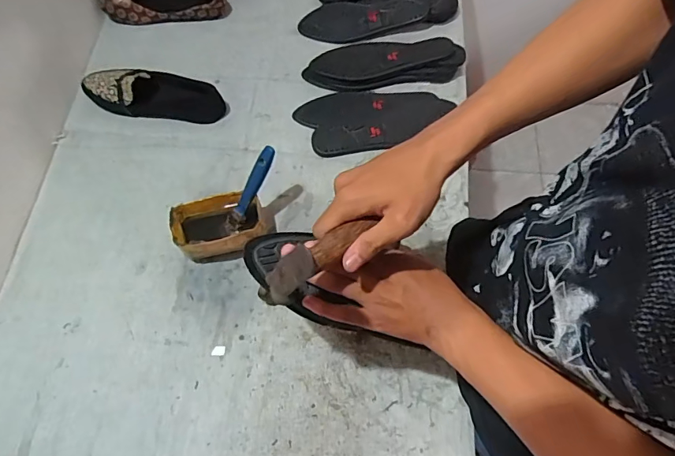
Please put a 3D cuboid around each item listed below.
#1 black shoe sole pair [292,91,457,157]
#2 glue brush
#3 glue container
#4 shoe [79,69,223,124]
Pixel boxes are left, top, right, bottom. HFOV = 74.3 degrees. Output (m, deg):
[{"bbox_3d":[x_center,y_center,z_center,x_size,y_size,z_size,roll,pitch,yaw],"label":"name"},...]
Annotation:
[{"bbox_3d":[0.057,-0.187,0.738,0.241,0.019,0.119,-10,67,-1],"label":"black shoe sole pair"},{"bbox_3d":[-0.123,-0.049,0.621,0.025,0.011,0.147,44,119,19],"label":"glue brush"},{"bbox_3d":[-0.165,-0.002,0.646,0.133,0.067,0.077,-16,67,-4],"label":"glue container"},{"bbox_3d":[-0.312,-0.233,0.754,0.248,0.053,0.093,4,67,5],"label":"shoe"}]

